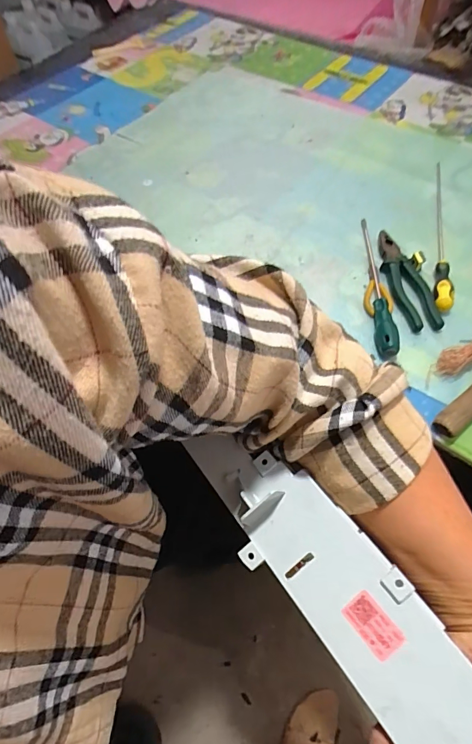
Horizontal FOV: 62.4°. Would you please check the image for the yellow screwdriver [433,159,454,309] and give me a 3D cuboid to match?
[{"bbox_3d":[0.346,-0.246,0.666,0.024,0.021,0.367,12,59,5],"label":"yellow screwdriver"}]

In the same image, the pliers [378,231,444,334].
[{"bbox_3d":[0.263,-0.146,0.603,0.053,0.023,0.193,-6,59,-6],"label":"pliers"}]

